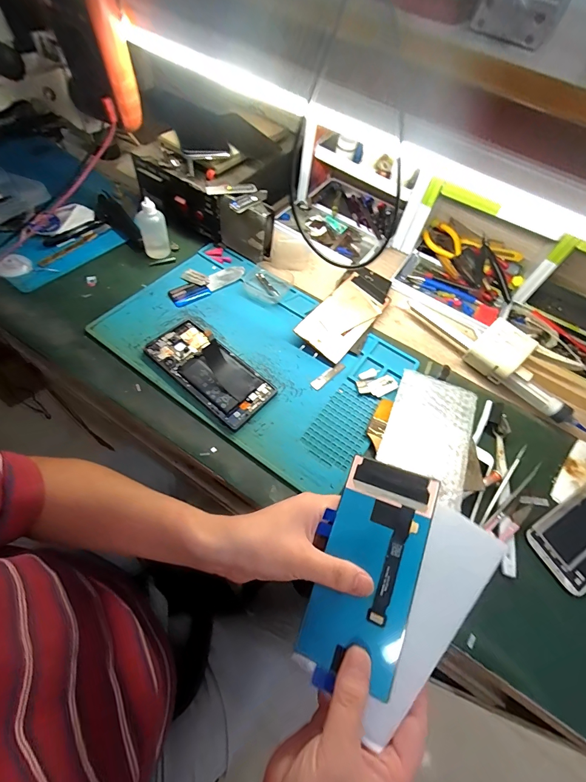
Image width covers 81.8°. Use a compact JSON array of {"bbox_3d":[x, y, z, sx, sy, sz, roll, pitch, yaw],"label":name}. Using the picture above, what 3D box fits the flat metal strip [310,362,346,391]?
[{"bbox_3d":[0.047,-0.022,0.446,0.055,0.004,0.014,-37,70,-25],"label":"flat metal strip"}]

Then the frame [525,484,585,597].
[{"bbox_3d":[0.330,0.157,0.378,0.145,0.012,0.070,-22,64,-19],"label":"frame"}]

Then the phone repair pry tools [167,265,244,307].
[{"bbox_3d":[-0.125,-0.157,0.502,0.117,0.009,0.030,-32,68,-23],"label":"phone repair pry tools"}]

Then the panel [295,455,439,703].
[{"bbox_3d":[0.059,0.140,0.271,0.075,0.005,0.162,14,72,21],"label":"panel"}]

